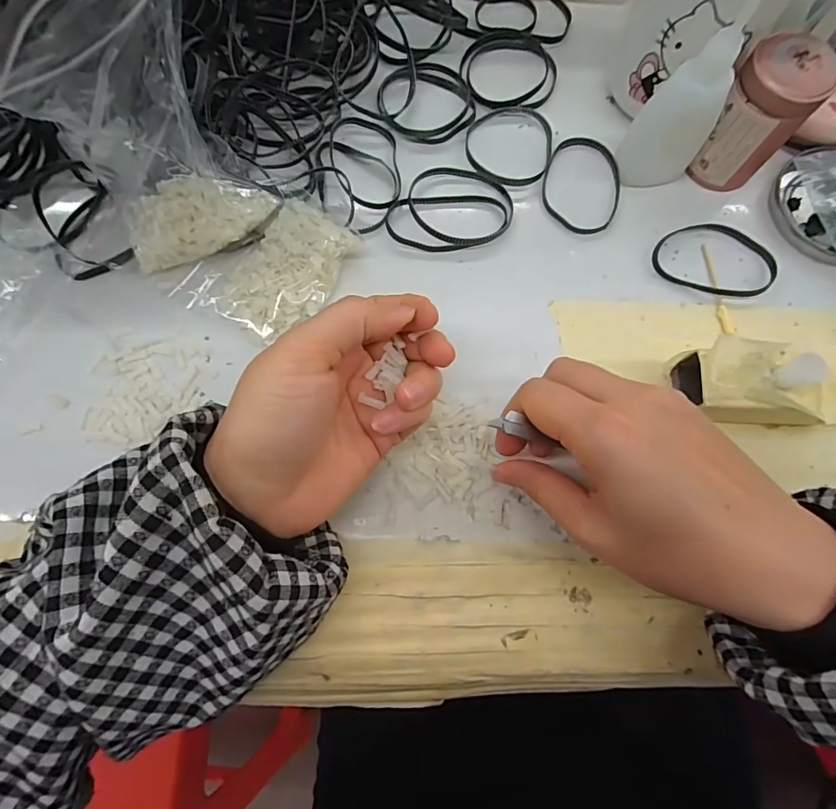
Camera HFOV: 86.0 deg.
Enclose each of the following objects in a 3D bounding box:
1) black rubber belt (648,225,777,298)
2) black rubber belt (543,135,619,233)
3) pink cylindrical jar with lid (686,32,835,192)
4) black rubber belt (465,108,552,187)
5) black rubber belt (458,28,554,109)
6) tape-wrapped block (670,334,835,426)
[{"bbox_3d":[0.179,-0.088,0.270,0.072,0.006,0.047,20,77,4],"label":"black rubber belt"},{"bbox_3d":[0.103,-0.138,0.281,0.048,0.004,0.067,8,76,2],"label":"black rubber belt"},{"bbox_3d":[0.192,-0.163,0.257,0.044,0.065,0.038,33,78,7],"label":"pink cylindrical jar with lid"},{"bbox_3d":[0.059,-0.166,0.287,0.056,0.006,0.060,0,76,0],"label":"black rubber belt"},{"bbox_3d":[0.062,-0.227,0.302,0.064,0.005,0.065,7,76,1],"label":"black rubber belt"},{"bbox_3d":[0.175,-0.008,0.230,0.084,0.040,0.043,3,76,0],"label":"tape-wrapped block"}]

